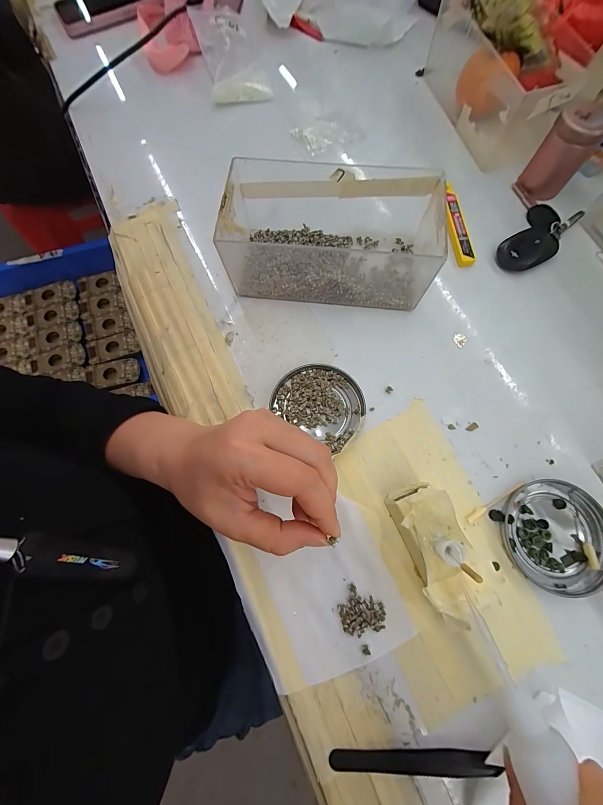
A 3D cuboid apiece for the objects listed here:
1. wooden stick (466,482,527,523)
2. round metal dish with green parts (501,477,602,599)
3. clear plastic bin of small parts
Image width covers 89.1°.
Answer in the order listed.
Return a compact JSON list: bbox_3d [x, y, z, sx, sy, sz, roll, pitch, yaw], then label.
[{"bbox_3d":[0.154,0.078,0.241,0.056,0.004,0.005,-30,75,-7],"label":"wooden stick"},{"bbox_3d":[0.195,0.100,0.232,0.079,0.008,0.075,0,73,1],"label":"round metal dish with green parts"},{"bbox_3d":[0.033,-0.150,0.279,0.193,0.069,0.098,5,74,3],"label":"clear plastic bin of small parts"}]

